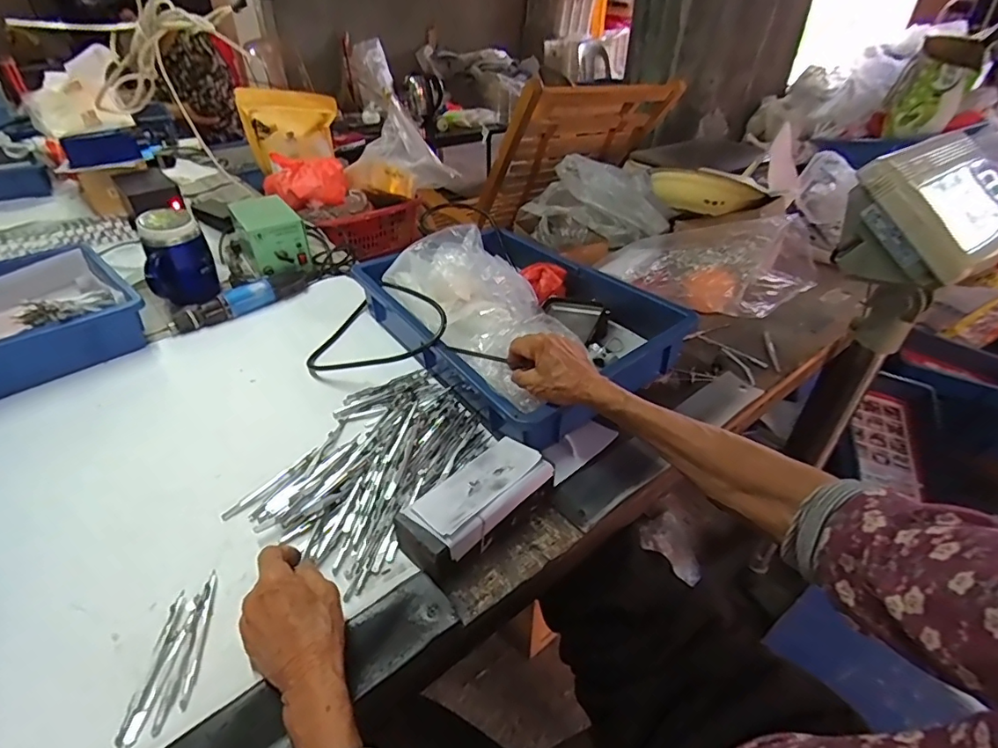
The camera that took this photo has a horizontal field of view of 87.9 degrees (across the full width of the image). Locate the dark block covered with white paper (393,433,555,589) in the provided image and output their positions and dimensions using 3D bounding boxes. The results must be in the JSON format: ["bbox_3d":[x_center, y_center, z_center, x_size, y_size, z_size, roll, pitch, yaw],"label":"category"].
[{"bbox_3d":[-0.020,0.119,0.479,0.061,0.039,0.144,31,46,35],"label":"dark block covered with white paper"}]

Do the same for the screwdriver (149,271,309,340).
[{"bbox_3d":[-0.408,-0.116,0.808,0.046,0.036,0.237,28,44,33],"label":"screwdriver"}]

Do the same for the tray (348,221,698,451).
[{"bbox_3d":[0.023,-0.097,0.703,0.299,0.128,0.411,-24,42,-29],"label":"tray"}]

